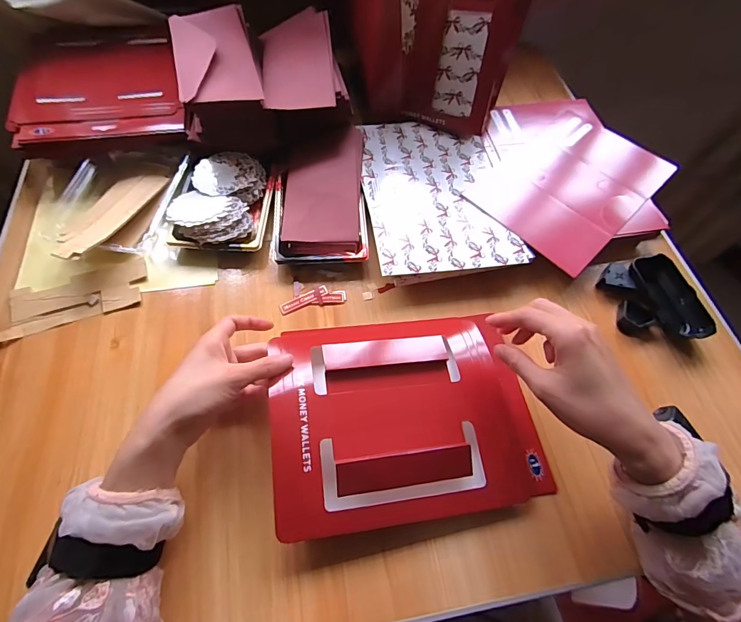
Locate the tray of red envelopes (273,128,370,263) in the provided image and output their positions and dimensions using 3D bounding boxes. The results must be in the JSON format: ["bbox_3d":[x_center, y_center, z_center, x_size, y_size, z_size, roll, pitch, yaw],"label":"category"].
[{"bbox_3d":[-0.066,-0.151,0.524,0.115,0.036,0.202,-2,61,-4],"label":"tray of red envelopes"}]

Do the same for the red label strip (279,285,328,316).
[{"bbox_3d":[-0.078,-0.014,0.473,0.059,0.005,0.015,-27,66,-16],"label":"red label strip"}]

